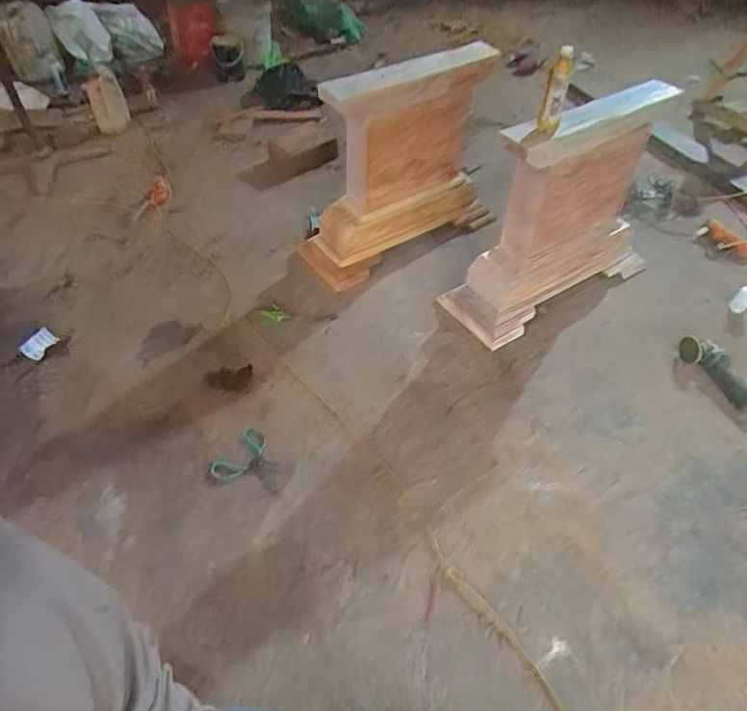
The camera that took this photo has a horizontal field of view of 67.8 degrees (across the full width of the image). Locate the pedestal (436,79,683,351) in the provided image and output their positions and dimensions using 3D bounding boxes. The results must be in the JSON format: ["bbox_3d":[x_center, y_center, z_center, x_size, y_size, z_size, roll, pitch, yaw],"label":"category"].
[{"bbox_3d":[0.616,-0.439,1.770,0.762,0.619,0.232,-25,52,-20],"label":"pedestal"}]

